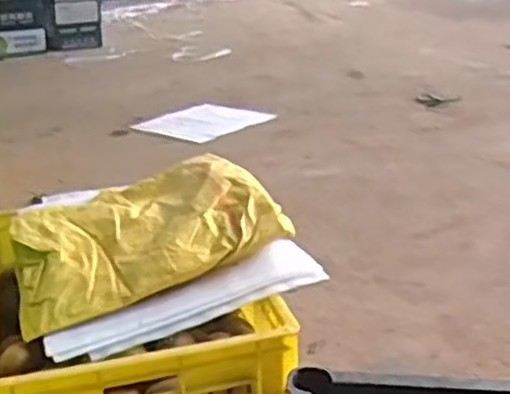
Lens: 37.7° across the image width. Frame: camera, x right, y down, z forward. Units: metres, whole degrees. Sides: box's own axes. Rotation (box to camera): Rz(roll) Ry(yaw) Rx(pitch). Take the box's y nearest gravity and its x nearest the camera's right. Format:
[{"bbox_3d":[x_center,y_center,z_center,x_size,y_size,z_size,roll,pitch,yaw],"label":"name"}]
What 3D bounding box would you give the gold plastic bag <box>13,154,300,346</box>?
[{"bbox_3d":[-0.149,0.036,1.019,0.341,0.088,0.296,-9,22,-17],"label":"gold plastic bag"}]

